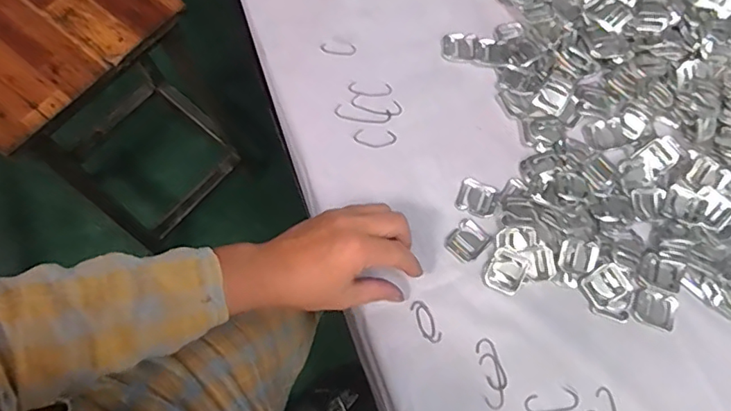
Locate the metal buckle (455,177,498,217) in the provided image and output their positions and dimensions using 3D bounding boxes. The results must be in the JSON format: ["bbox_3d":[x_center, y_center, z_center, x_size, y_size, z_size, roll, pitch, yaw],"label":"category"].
[{"bbox_3d":[0.102,-0.007,0.485,0.035,0.004,0.032,22,72,6],"label":"metal buckle"}]

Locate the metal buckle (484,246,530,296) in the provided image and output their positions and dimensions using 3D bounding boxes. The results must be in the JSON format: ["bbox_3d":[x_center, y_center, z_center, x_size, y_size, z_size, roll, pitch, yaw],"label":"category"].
[{"bbox_3d":[0.121,0.056,0.464,0.030,0.007,0.036,28,73,8],"label":"metal buckle"}]

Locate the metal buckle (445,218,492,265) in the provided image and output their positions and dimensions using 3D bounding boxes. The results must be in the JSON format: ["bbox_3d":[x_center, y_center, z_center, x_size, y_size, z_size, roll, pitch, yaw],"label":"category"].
[{"bbox_3d":[0.090,0.031,0.475,0.034,0.004,0.030,-42,77,-14],"label":"metal buckle"}]

